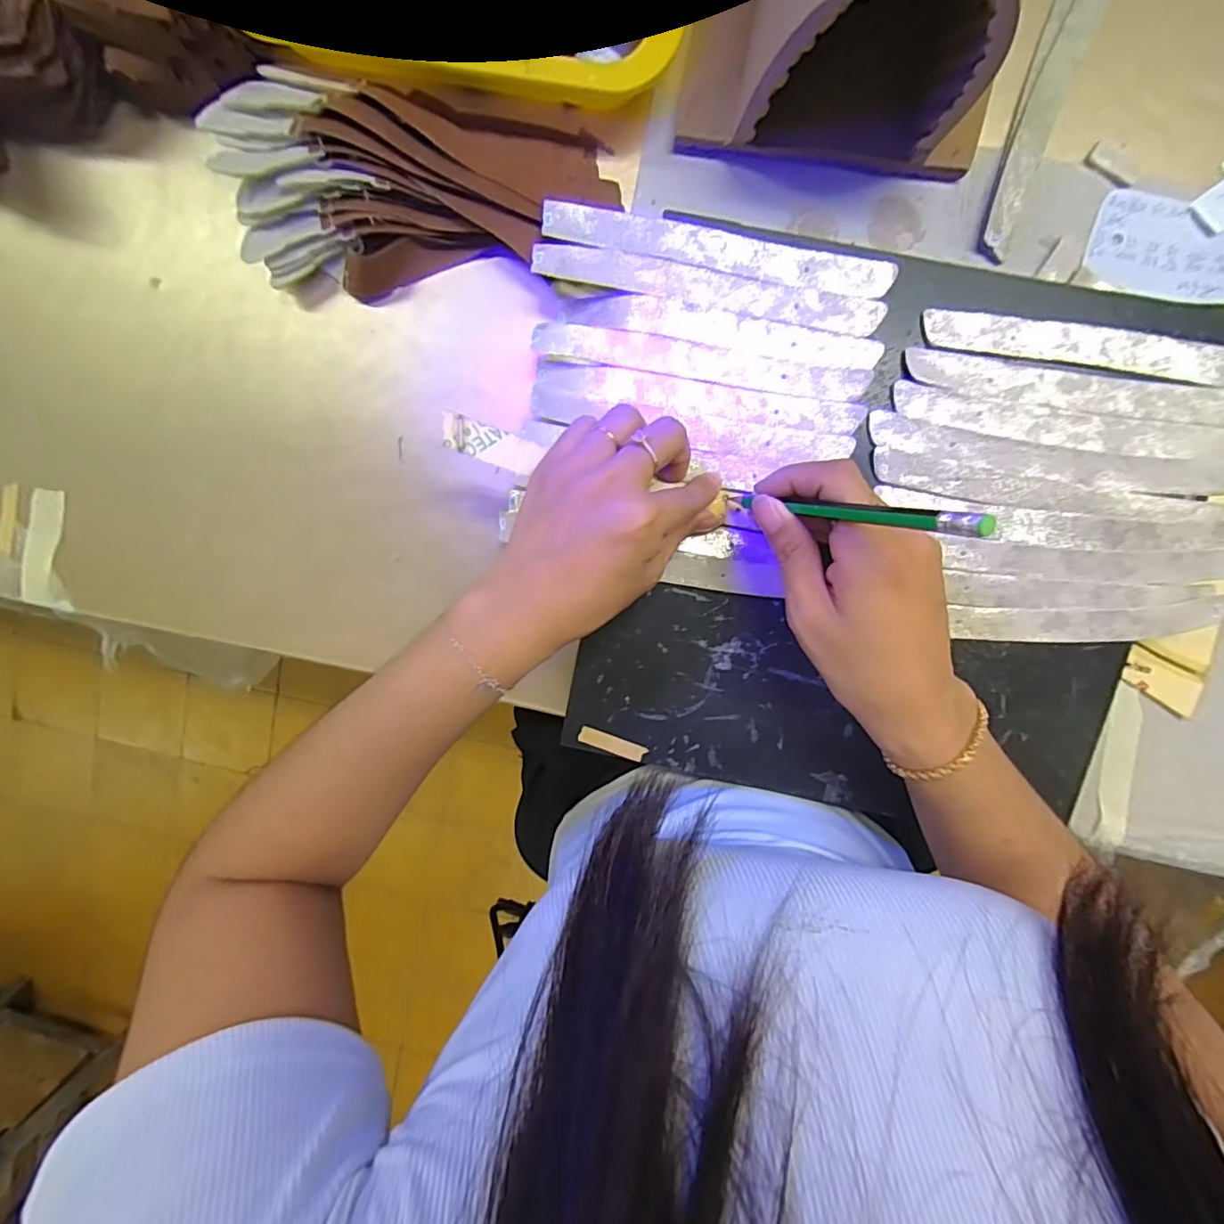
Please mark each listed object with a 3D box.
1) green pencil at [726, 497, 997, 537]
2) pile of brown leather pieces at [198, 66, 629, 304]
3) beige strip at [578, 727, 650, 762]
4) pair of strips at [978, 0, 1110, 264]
[{"bbox_3d":[0.091,-0.043,0.234,0.006,0.147,0.007,11,100,-21],"label":"green pencil"},{"bbox_3d":[-0.114,-0.250,0.322,0.225,0.037,0.111,5,99,3],"label":"pile of brown leather pieces"},{"bbox_3d":[0.000,0.082,0.336,0.042,0.004,0.011,19,99,1],"label":"beige strip"},{"bbox_3d":[0.243,-0.298,0.302,0.032,0.007,0.190,22,99,0],"label":"pair of strips"}]

